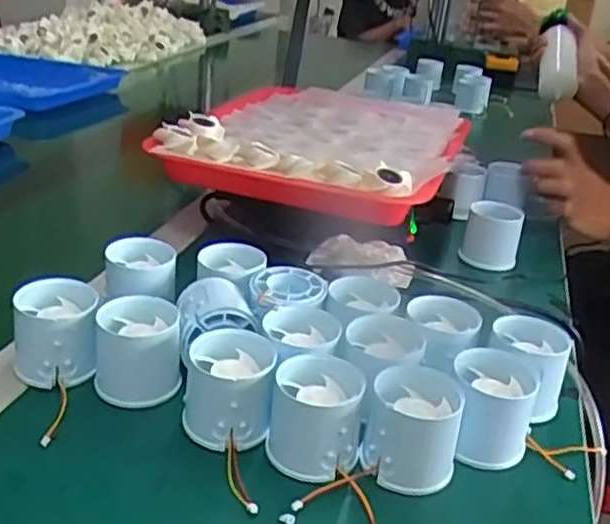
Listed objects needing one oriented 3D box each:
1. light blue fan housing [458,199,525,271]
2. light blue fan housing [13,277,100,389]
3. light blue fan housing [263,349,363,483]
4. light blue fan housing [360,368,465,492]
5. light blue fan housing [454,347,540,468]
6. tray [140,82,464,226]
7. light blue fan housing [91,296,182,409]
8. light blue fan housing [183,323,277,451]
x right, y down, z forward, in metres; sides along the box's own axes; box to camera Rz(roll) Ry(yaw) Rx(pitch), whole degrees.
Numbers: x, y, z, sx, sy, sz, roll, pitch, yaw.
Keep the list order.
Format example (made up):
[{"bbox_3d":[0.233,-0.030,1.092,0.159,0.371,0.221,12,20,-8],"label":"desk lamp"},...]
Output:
[{"bbox_3d":[0.185,-0.027,0.704,0.054,0.056,0.045,14,26,14],"label":"light blue fan housing"},{"bbox_3d":[-0.164,0.048,0.470,0.051,0.055,0.054,0,26,-14],"label":"light blue fan housing"},{"bbox_3d":[0.007,0.091,0.418,0.052,0.050,0.050,10,26,6],"label":"light blue fan housing"},{"bbox_3d":[0.062,0.097,0.414,0.050,0.056,0.047,12,26,10],"label":"light blue fan housing"},{"bbox_3d":[0.115,0.091,0.441,0.051,0.055,0.051,13,26,12],"label":"light blue fan housing"},{"bbox_3d":[0.022,-0.129,0.746,0.266,0.039,0.346,12,25,14],"label":"tray"},{"bbox_3d":[-0.108,0.058,0.462,0.053,0.054,0.053,2,26,-11],"label":"light blue fan housing"},{"bbox_3d":[-0.046,0.077,0.433,0.051,0.055,0.050,7,25,-1],"label":"light blue fan housing"}]

